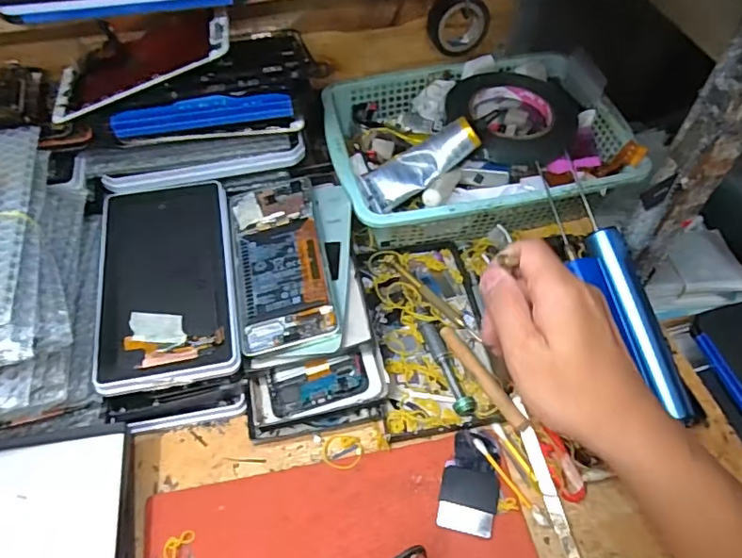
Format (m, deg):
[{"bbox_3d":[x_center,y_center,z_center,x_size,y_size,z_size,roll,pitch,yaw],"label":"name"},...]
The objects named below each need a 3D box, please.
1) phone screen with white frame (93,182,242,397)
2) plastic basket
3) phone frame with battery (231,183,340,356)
[{"bbox_3d":[-0.158,-0.004,0.418,0.099,0.012,0.177,-10,55,-7],"label":"phone screen with white frame"},{"bbox_3d":[0.095,-0.127,0.517,0.265,0.063,0.191,-12,55,-8],"label":"plastic basket"},{"bbox_3d":[-0.074,-0.019,0.433,0.071,0.010,0.160,-9,55,-6],"label":"phone frame with battery"}]

